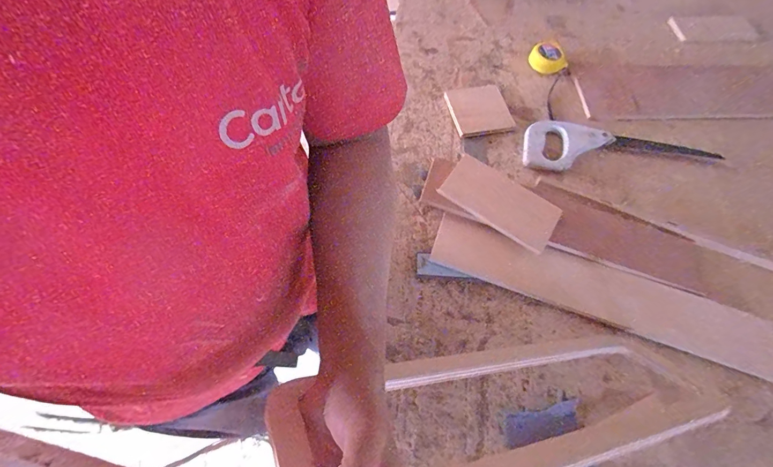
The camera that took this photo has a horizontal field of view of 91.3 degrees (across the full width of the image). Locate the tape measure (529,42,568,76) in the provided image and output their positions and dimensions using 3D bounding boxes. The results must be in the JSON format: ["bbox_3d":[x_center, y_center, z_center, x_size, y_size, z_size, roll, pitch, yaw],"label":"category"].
[{"bbox_3d":[0.323,-0.349,0.762,0.057,0.031,0.084,-12,65,-5],"label":"tape measure"}]

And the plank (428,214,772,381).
[{"bbox_3d":[0.297,0.080,0.545,0.471,0.022,0.088,20,74,10],"label":"plank"}]

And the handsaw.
[{"bbox_3d":[0.403,-0.160,0.677,0.315,0.019,0.106,1,65,1],"label":"handsaw"}]

